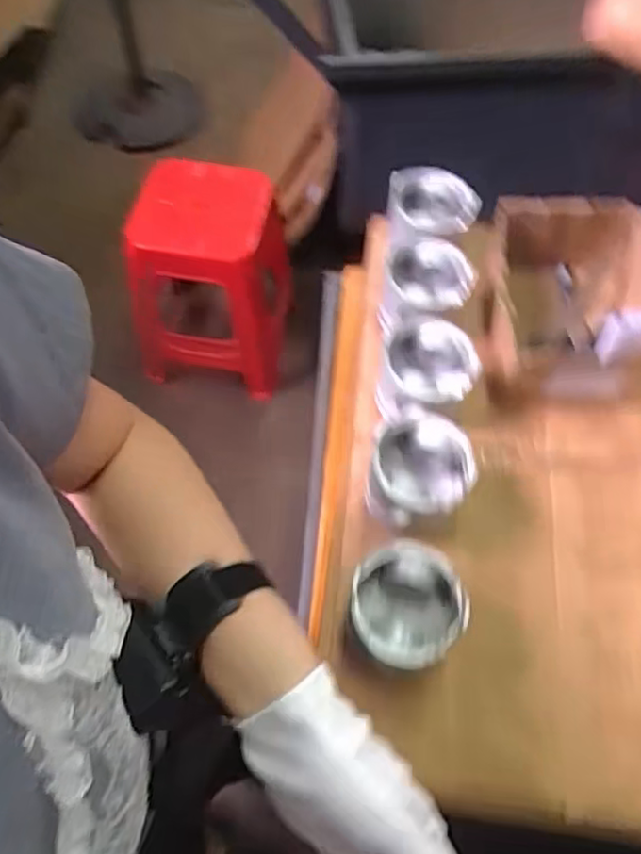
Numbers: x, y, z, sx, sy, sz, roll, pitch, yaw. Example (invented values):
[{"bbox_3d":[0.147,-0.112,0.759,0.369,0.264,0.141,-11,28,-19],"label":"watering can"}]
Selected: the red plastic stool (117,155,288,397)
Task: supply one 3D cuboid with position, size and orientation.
[{"bbox_3d":[-0.266,-0.371,1.670,0.366,0.518,0.363,2,60,-3],"label":"red plastic stool"}]

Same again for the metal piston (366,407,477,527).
[{"bbox_3d":[0.093,0.044,0.627,0.095,0.069,0.104,2,60,-3],"label":"metal piston"}]

